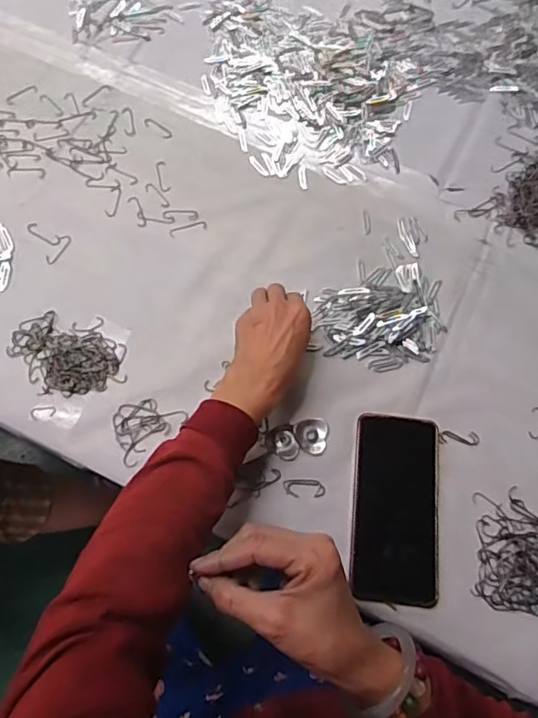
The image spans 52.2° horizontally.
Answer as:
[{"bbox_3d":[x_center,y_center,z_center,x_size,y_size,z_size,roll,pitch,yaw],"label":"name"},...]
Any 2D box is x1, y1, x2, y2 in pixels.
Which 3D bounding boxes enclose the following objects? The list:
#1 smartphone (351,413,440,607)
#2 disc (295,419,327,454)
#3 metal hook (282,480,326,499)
[{"bbox_3d":[0.121,0.139,0.523,0.080,0.011,0.169,6,69,1],"label":"smartphone"},{"bbox_3d":[0.041,0.075,0.540,0.032,0.011,0.037,8,69,2],"label":"disc"},{"bbox_3d":[0.034,0.124,0.526,0.039,0.004,0.018,-1,69,-1],"label":"metal hook"}]

